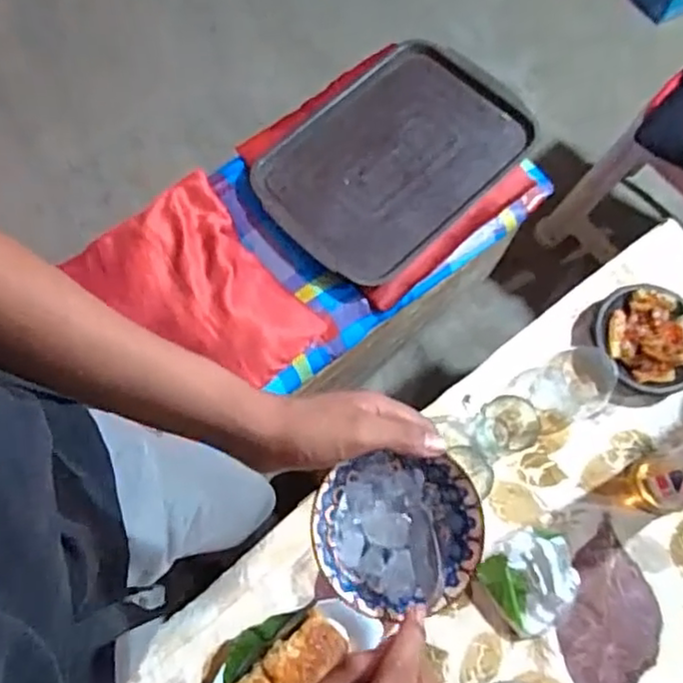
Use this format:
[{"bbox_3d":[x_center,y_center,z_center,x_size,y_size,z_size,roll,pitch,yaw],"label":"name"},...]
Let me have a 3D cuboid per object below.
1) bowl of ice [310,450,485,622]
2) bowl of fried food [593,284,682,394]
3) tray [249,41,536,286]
[{"bbox_3d":[0.037,0.127,0.429,0.108,0.040,0.098,-2,72,-2],"label":"bowl of ice"},{"bbox_3d":[0.425,-0.004,0.887,0.147,0.044,0.154,0,72,-1],"label":"bowl of fried food"},{"bbox_3d":[0.091,-0.306,1.049,0.435,0.030,0.295,-43,78,-13],"label":"tray"}]

